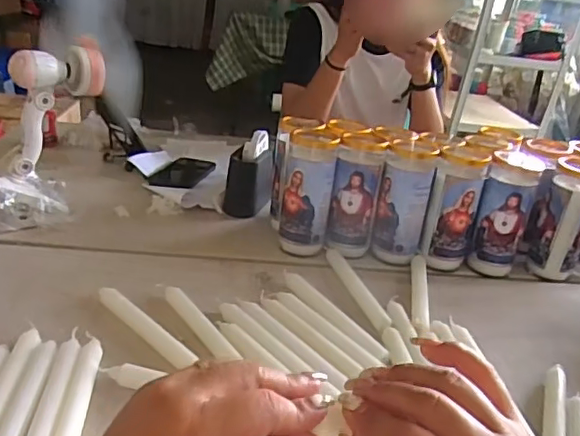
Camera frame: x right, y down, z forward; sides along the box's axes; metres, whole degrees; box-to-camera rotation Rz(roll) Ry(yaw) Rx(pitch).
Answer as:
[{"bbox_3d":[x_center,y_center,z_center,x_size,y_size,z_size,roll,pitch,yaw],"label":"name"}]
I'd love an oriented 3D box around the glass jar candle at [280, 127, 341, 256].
[{"bbox_3d":[0.026,-0.040,0.850,0.073,0.166,0.065,10,25,7],"label":"glass jar candle"}]

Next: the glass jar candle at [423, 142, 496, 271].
[{"bbox_3d":[0.247,-0.014,0.855,0.068,0.170,0.068,18,27,21],"label":"glass jar candle"}]

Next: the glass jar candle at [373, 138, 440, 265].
[{"bbox_3d":[0.176,-0.033,0.877,0.075,0.161,0.093,11,25,8],"label":"glass jar candle"}]

